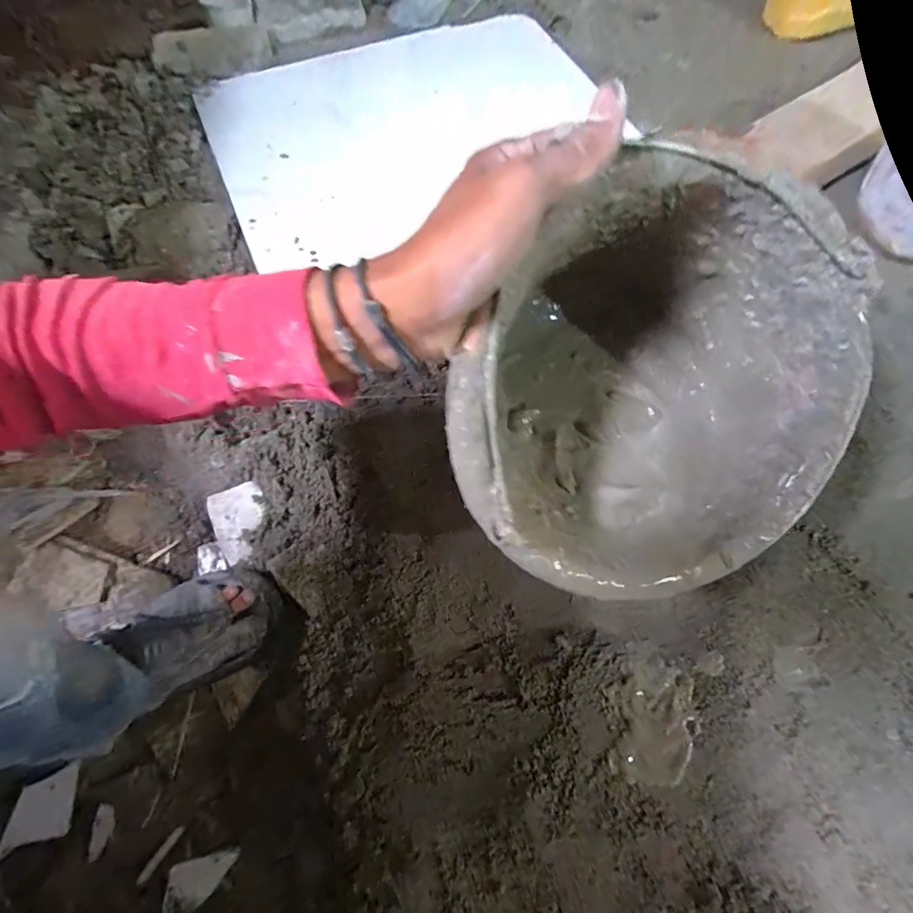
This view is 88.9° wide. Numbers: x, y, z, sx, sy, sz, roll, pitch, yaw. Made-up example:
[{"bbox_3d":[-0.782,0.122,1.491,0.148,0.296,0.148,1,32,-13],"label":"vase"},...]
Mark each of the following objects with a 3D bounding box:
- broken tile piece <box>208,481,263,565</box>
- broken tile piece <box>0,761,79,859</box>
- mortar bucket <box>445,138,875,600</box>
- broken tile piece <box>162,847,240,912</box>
[{"bbox_3d":[-0.245,0.077,0.528,0.068,0.007,0.087,-9,100,9],"label":"broken tile piece"},{"bbox_3d":[-0.399,0.338,0.445,0.056,0.004,0.055,-9,67,-25],"label":"broken tile piece"},{"bbox_3d":[0.112,-0.045,0.332,0.257,0.164,0.257,-4,108,-13],"label":"mortar bucket"},{"bbox_3d":[-0.235,0.393,0.428,0.063,0.012,0.038,-13,67,-4],"label":"broken tile piece"}]

